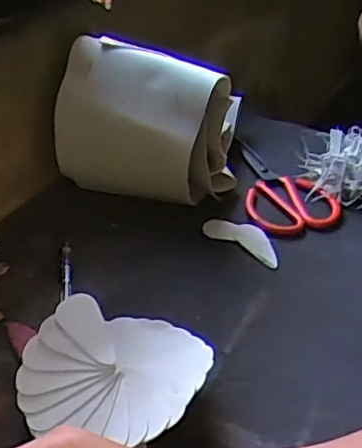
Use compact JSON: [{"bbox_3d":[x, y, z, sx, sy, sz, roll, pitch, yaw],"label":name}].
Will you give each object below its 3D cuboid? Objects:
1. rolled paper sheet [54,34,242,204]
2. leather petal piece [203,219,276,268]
[{"bbox_3d":[-0.042,-0.101,0.661,0.185,0.163,0.070,16,38,20],"label":"rolled paper sheet"},{"bbox_3d":[0.067,0.013,0.639,0.092,0.005,0.040,24,41,28],"label":"leather petal piece"}]

